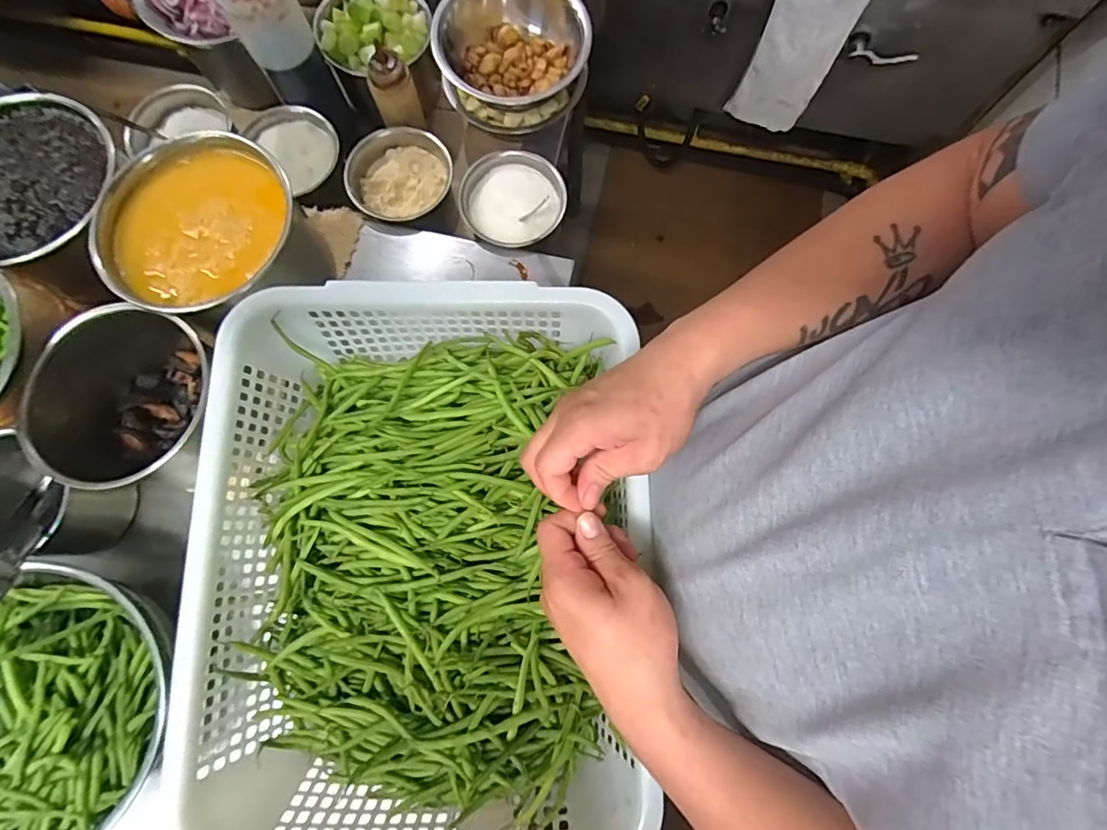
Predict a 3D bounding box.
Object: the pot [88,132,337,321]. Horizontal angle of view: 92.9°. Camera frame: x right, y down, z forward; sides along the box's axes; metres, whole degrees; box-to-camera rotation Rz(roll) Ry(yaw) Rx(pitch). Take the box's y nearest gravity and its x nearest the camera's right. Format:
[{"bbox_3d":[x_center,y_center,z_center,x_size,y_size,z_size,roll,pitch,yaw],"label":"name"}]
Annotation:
[{"bbox_3d":[-0.307,-0.162,0.500,0.148,0.125,0.162,0,78,1],"label":"pot"}]

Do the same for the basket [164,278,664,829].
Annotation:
[{"bbox_3d":[-0.104,0.110,0.432,0.331,0.084,0.429,1,78,1],"label":"basket"}]

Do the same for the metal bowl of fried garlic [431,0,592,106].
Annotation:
[{"bbox_3d":[-0.053,-0.416,0.595,0.157,0.064,0.157,0,78,1],"label":"metal bowl of fried garlic"}]

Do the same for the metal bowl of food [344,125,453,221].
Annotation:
[{"bbox_3d":[-0.176,-0.271,0.595,0.108,0.046,0.104,0,78,1],"label":"metal bowl of food"}]

